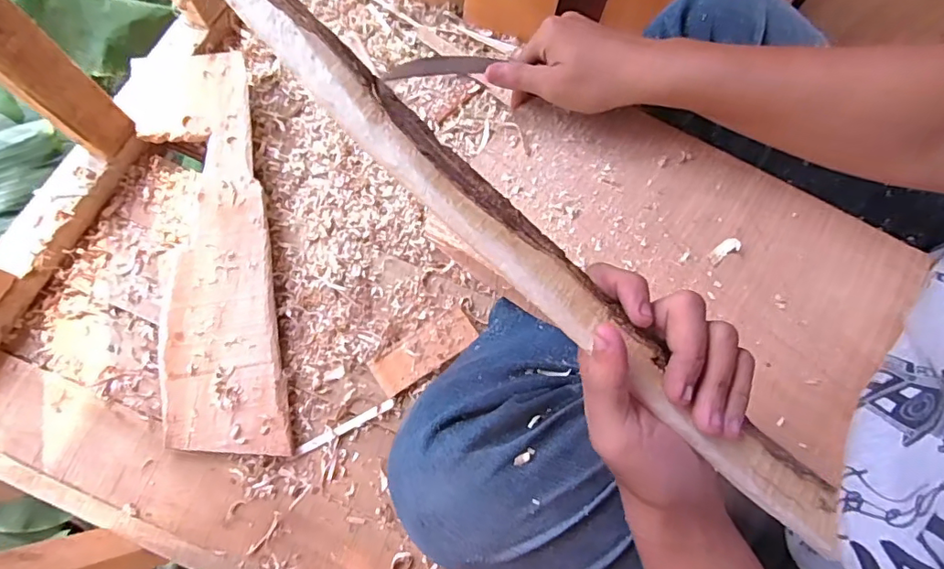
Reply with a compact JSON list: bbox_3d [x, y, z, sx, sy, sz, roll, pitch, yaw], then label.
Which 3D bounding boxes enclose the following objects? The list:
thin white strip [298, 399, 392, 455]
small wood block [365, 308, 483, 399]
[{"bbox_3d":[-0.131,0.148,0.548,0.107,0.004,0.010,-27,76,-8],"label":"thin white strip"},{"bbox_3d":[-0.050,0.072,0.571,0.115,0.009,0.044,-33,77,-10],"label":"small wood block"}]

